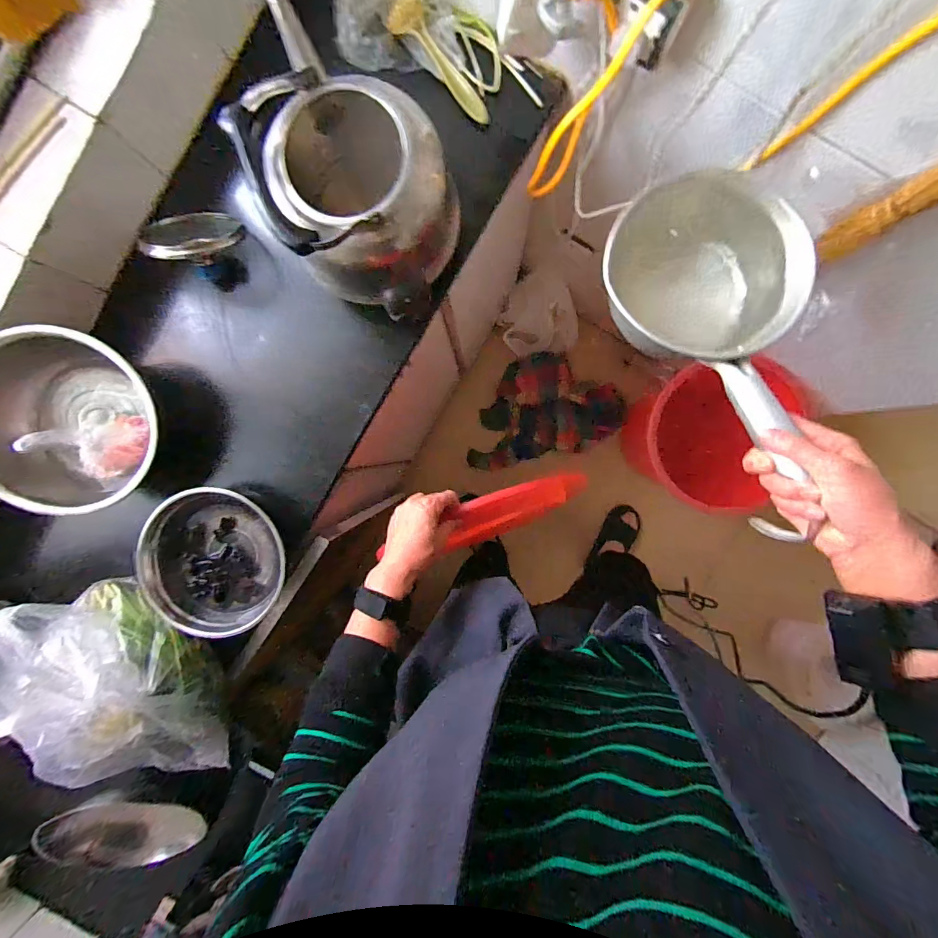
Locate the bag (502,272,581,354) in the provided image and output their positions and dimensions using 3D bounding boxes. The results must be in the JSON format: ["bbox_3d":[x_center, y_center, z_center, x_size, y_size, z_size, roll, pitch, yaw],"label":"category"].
[{"bbox_3d":[0.215,-0.456,1.240,0.218,0.117,0.198,-4,93,2],"label":"bag"}]

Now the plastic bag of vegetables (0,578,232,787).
[{"bbox_3d":[-0.470,0.298,0.523,0.156,0.266,0.322,-9,93,2],"label":"plastic bag of vegetables"}]

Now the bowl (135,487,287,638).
[{"bbox_3d":[-0.392,0.144,0.647,0.219,0.063,0.210,0,93,2],"label":"bowl"}]

